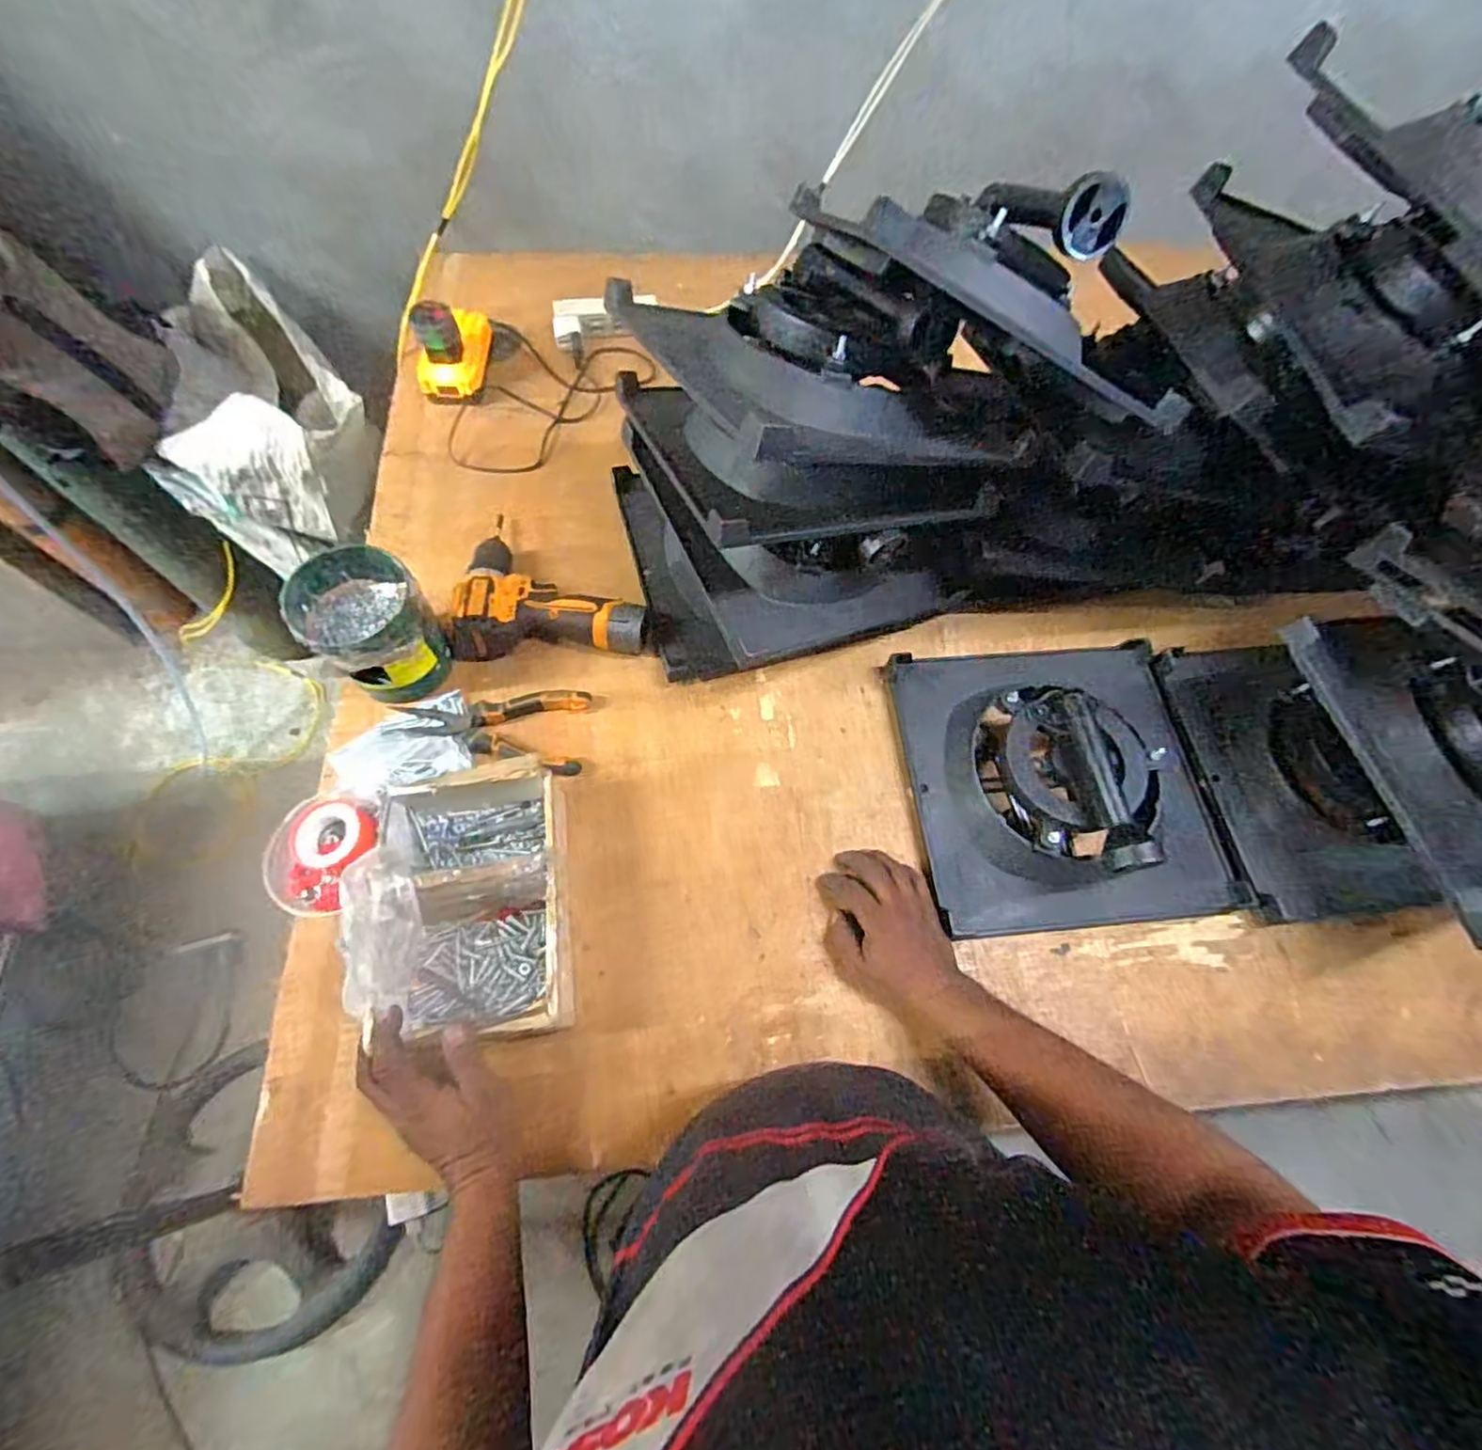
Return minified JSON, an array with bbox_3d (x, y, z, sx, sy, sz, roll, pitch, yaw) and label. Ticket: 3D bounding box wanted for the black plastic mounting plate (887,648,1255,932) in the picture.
[{"bbox_3d":[0.333,0.042,0.651,0.305,0.097,0.295,-4,67,-5],"label":"black plastic mounting plate"}]

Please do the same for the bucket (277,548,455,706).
[{"bbox_3d":[-0.371,-0.096,0.666,0.106,0.122,0.116,1,66,-2],"label":"bucket"}]

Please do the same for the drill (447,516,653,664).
[{"bbox_3d":[-0.206,-0.152,0.730,0.202,0.055,0.174,4,66,-1],"label":"drill"}]

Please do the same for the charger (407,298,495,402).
[{"bbox_3d":[-0.379,-0.499,0.852,0.083,0.094,0.124,1,66,-2],"label":"charger"}]

